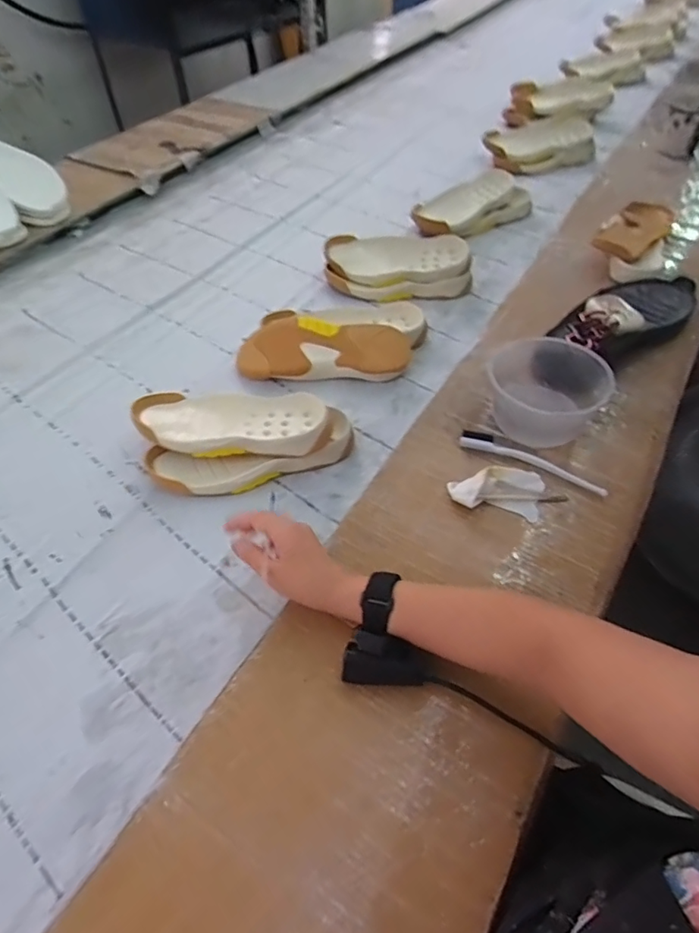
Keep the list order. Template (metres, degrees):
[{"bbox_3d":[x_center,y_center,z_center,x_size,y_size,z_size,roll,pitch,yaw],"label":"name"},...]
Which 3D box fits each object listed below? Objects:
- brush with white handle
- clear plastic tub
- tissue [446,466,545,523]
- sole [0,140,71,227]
[{"bbox_3d":[0.215,-0.009,0.626,0.172,0.013,0.028,19,52,18],"label":"brush with white handle"},{"bbox_3d":[0.238,-0.088,0.647,0.135,0.087,0.143,0,51,-1],"label":"clear plastic tub"},{"bbox_3d":[0.161,0.023,0.582,0.098,0.027,0.052,8,49,9],"label":"tissue"},{"bbox_3d":[-0.689,-0.592,1.043,0.293,0.059,0.109,36,54,-4],"label":"sole"}]

